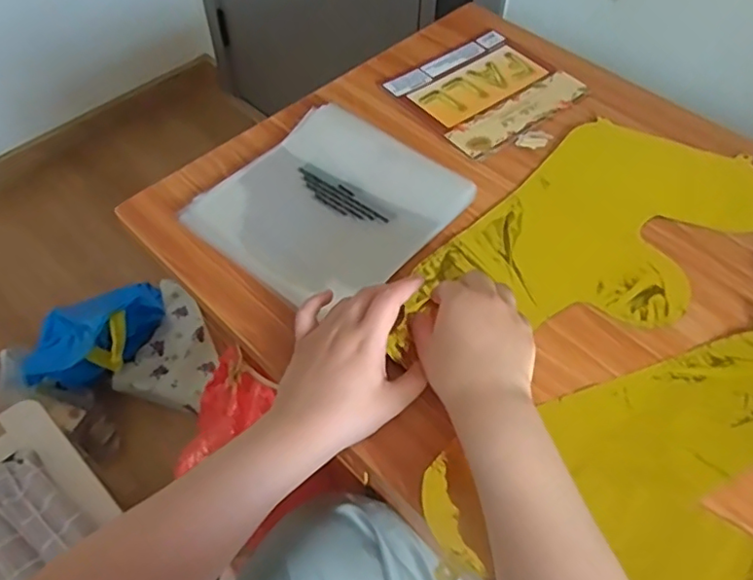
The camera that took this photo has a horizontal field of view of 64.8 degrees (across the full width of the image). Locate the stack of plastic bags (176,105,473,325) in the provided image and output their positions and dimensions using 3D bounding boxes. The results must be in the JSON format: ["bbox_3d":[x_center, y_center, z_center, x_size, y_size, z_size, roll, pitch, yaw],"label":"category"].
[{"bbox_3d":[-0.047,-0.083,0.584,0.203,0.018,0.199,35,74,17],"label":"stack of plastic bags"}]

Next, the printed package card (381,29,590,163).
[{"bbox_3d":[0.136,-0.232,0.700,0.188,0.006,0.177,-33,63,-22],"label":"printed package card"}]

